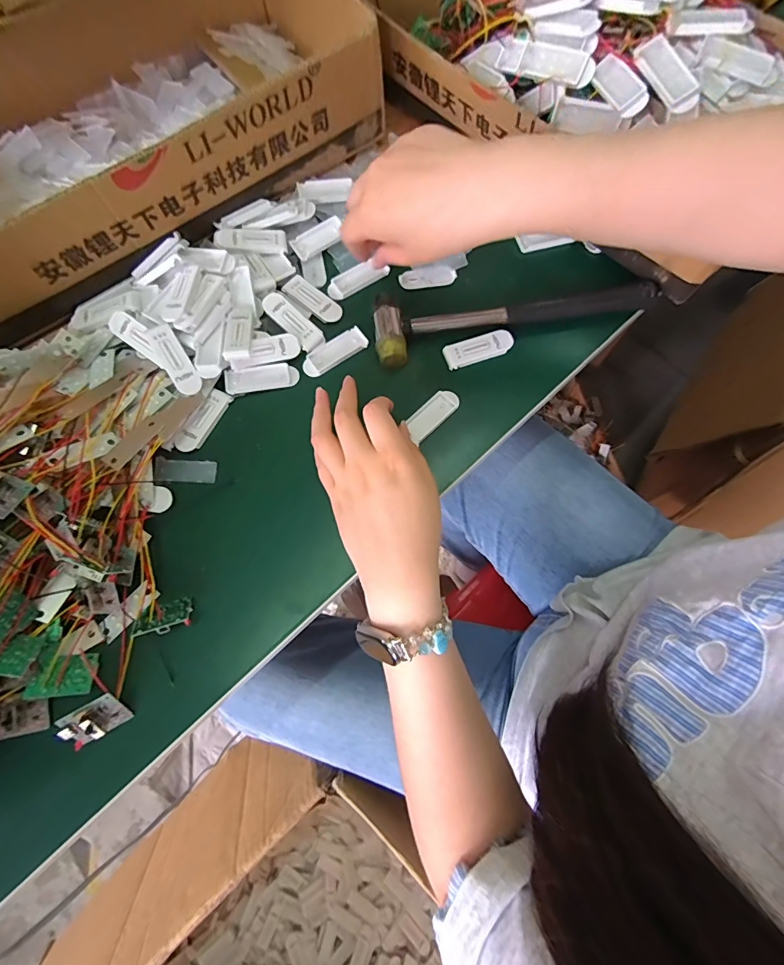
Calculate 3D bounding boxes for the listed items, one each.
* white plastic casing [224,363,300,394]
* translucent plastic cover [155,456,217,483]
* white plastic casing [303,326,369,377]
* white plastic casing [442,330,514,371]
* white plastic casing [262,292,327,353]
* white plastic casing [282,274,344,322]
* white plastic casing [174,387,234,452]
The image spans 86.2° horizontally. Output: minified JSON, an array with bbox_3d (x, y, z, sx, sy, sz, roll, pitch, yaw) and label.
[{"bbox_3d":[-0.106,-0.086,0.343,0.058,0.007,0.019,-11,72,-2],"label":"white plastic casing"},{"bbox_3d":[-0.158,-0.009,0.323,0.046,0.005,0.018,5,73,3],"label":"translucent plastic cover"},{"bbox_3d":[-0.049,-0.110,0.352,0.058,0.004,0.021,-34,74,-9],"label":"white plastic casing"},{"bbox_3d":[0.073,-0.112,0.350,0.058,0.006,0.021,-19,73,-4],"label":"white plastic casing"},{"bbox_3d":[-0.083,-0.136,0.351,0.060,0.005,0.021,43,78,0],"label":"white plastic casing"},{"bbox_3d":[-0.068,-0.160,0.364,0.056,0.009,0.021,36,77,12],"label":"white plastic casing"},{"bbox_3d":[-0.150,-0.050,0.332,0.017,0.006,0.056,27,75,10],"label":"white plastic casing"}]

